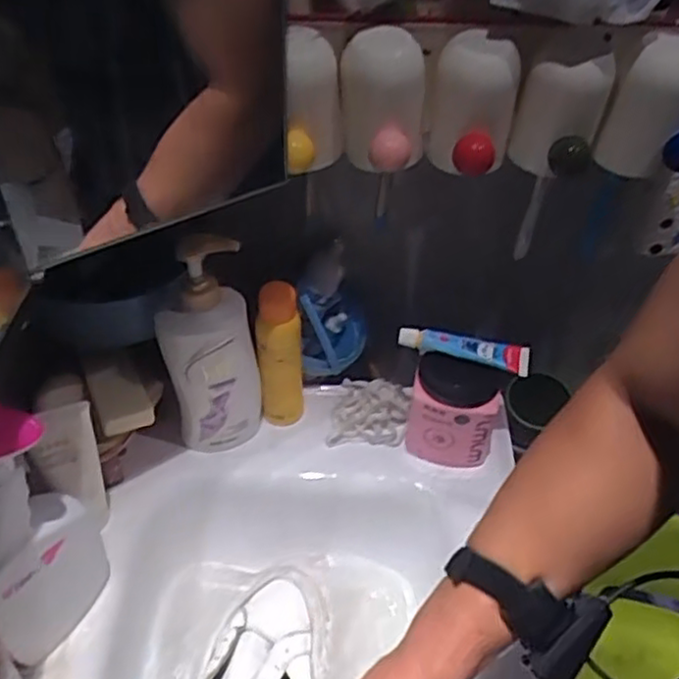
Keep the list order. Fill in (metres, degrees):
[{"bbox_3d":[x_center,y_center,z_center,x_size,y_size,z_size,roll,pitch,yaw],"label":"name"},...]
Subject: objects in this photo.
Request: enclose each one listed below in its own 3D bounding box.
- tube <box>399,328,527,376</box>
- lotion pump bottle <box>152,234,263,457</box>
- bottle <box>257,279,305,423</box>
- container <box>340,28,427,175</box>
[{"bbox_3d":[0.120,0.006,0.682,0.124,0.023,0.021,11,45,8],"label":"tube"},{"bbox_3d":[-0.120,0.012,0.668,0.084,0.239,0.045,-21,49,-23],"label":"lotion pump bottle"},{"bbox_3d":[-0.058,0.019,0.717,0.045,0.173,0.042,1,44,-2],"label":"bottle"},{"bbox_3d":[0.036,-0.193,0.588,0.070,0.097,0.078,8,44,5],"label":"container"}]

